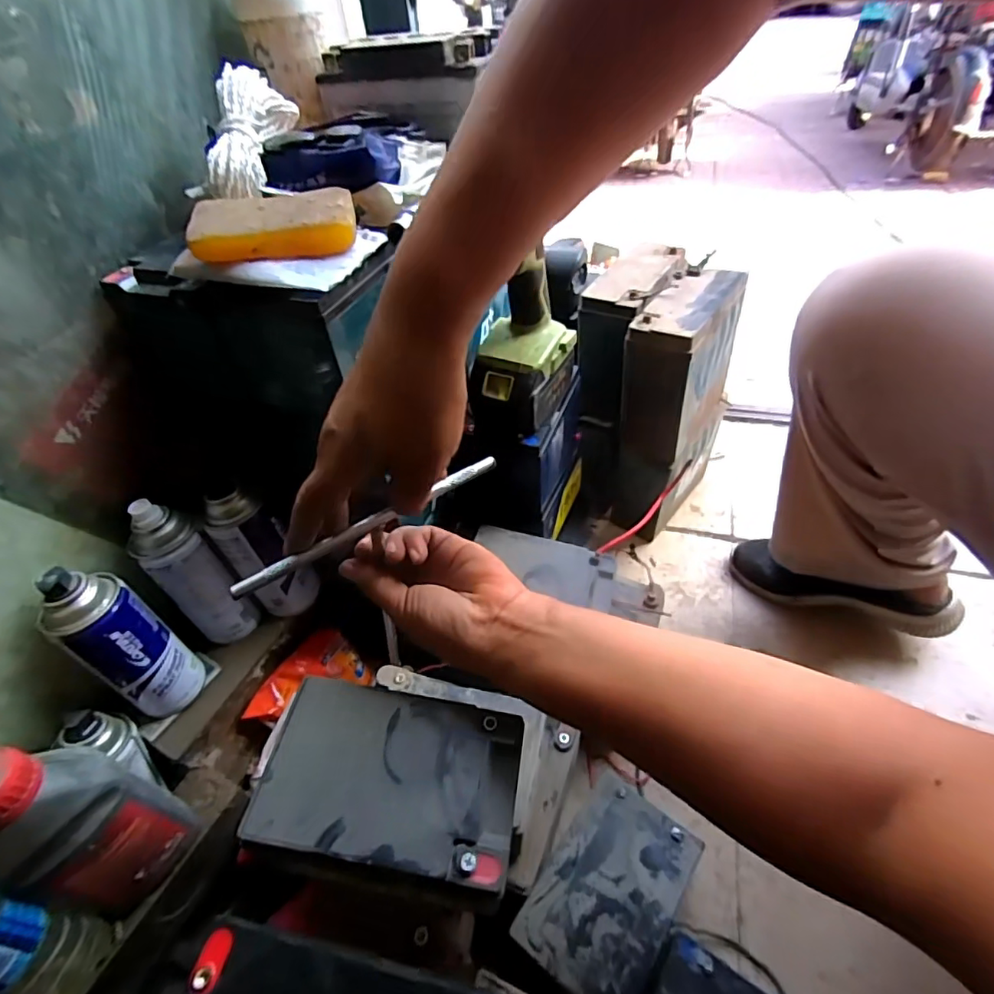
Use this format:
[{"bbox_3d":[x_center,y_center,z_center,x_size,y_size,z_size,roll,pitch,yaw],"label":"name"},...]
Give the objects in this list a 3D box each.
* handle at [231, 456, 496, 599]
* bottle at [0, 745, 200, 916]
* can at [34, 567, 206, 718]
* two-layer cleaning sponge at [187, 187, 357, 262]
[{"bbox_3d":[-0.074,0.015,0.337,0.179,0.012,0.010,-29,50,-25],"label":"handle"},{"bbox_3d":[-0.291,0.235,0.383,0.055,0.202,0.084,20,52,24],"label":"bottle"},{"bbox_3d":[-0.304,0.120,0.443,0.053,0.155,0.062,25,54,27],"label":"can"},{"bbox_3d":[-0.148,-0.184,0.362,0.104,0.028,0.047,-10,46,-3],"label":"two-layer cleaning sponge"}]

